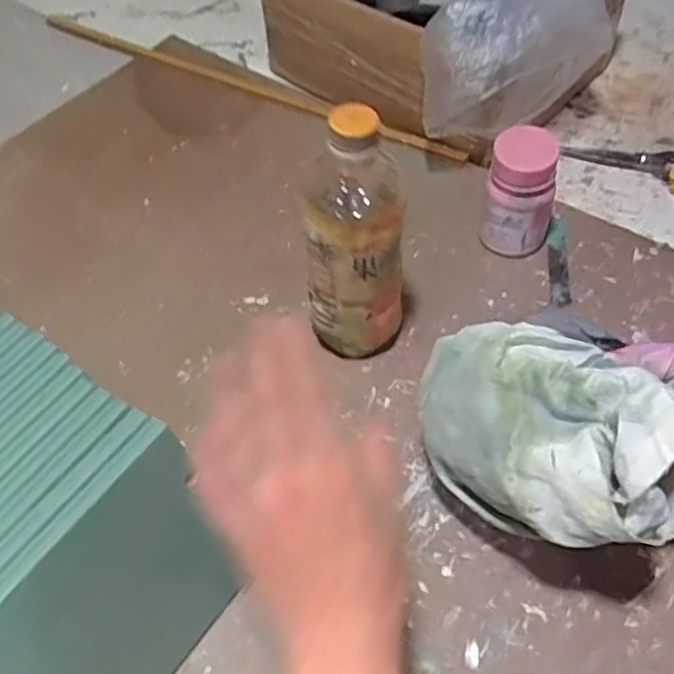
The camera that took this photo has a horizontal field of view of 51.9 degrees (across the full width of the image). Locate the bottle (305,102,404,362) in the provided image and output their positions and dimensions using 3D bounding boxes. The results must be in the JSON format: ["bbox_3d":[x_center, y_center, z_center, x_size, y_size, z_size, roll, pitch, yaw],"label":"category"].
[{"bbox_3d":[0.015,-0.063,0.492,0.067,0.218,0.059,4,54,7],"label":"bottle"}]

